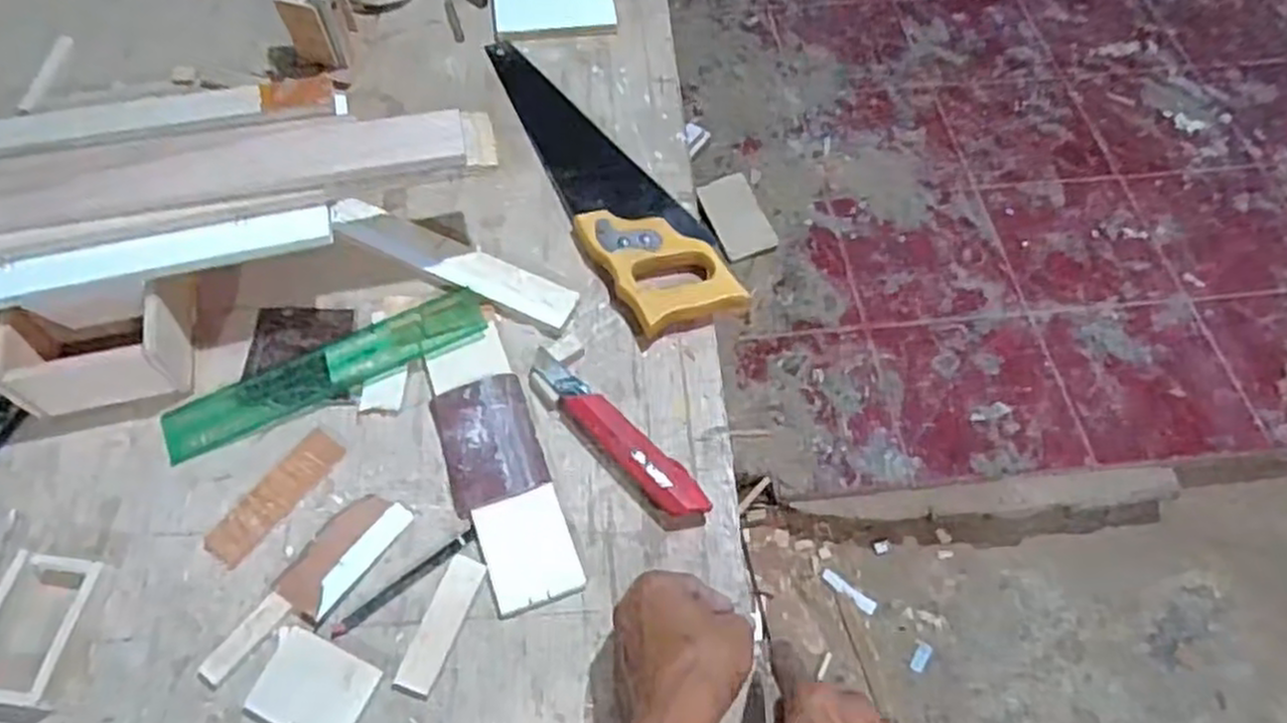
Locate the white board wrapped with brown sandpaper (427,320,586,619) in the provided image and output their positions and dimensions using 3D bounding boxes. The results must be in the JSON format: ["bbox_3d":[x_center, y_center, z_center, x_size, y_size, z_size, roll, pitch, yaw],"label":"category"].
[{"bbox_3d":[-0.110,0.074,0.574,0.070,0.009,0.217,-17,61,-11],"label":"white board wrapped with brown sandpaper"}]

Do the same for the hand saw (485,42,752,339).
[{"bbox_3d":[-0.039,-0.193,0.725,0.105,0.029,0.397,-21,62,-13],"label":"hand saw"}]

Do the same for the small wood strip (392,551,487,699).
[{"bbox_3d":[-0.137,0.178,0.518,0.025,0.004,0.092,18,61,9],"label":"small wood strip"}]

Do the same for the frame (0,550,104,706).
[{"bbox_3d":[-0.395,0.169,0.490,0.056,0.018,0.089,5,59,2],"label":"frame"}]

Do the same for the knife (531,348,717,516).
[{"bbox_3d":[-0.022,0.055,0.585,0.031,0.022,0.176,-39,67,-21],"label":"knife"}]

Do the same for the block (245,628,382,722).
[{"bbox_3d":[-0.214,0.211,0.494,0.071,0.006,0.057,21,61,11],"label":"block"}]

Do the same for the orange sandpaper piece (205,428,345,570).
[{"bbox_3d":[-0.267,0.098,0.556,0.034,0.007,0.108,31,63,16],"label":"orange sandpaper piece"}]

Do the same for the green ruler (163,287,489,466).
[{"bbox_3d":[-0.246,0.006,0.605,0.250,0.006,0.051,-25,63,-15],"label":"green ruler"}]

